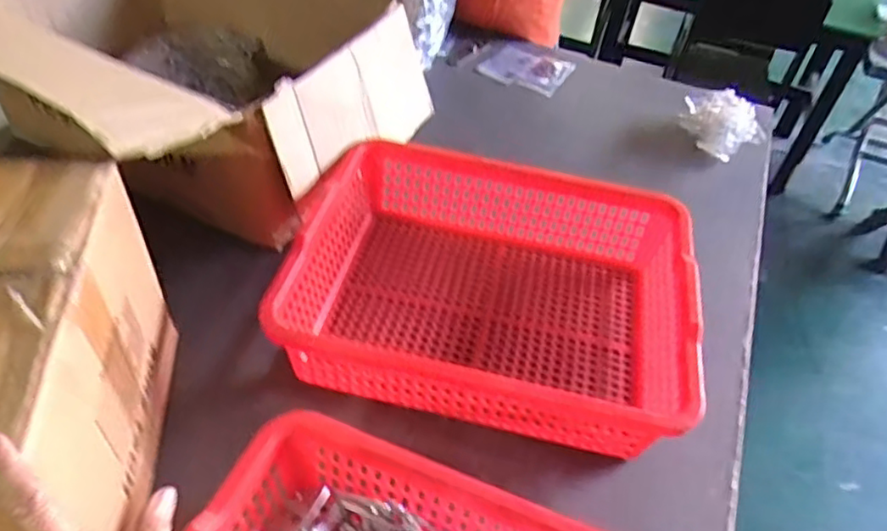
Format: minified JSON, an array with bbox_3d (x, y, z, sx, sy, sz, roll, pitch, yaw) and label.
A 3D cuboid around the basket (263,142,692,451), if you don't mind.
[{"bbox_3d":[0.062,0.032,0.809,0.468,0.137,0.366,13,46,7],"label":"basket"}]

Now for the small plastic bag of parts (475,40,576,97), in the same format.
[{"bbox_3d":[0.180,-0.408,1.291,0.162,0.038,0.169,24,45,13],"label":"small plastic bag of parts"}]

